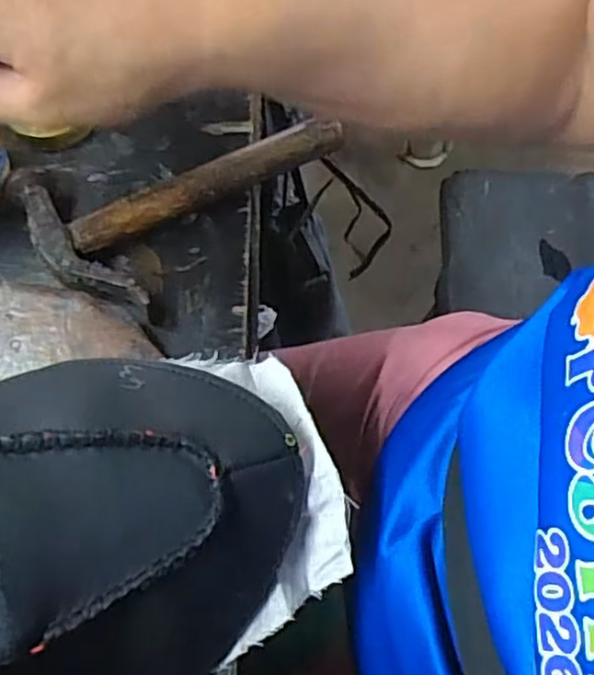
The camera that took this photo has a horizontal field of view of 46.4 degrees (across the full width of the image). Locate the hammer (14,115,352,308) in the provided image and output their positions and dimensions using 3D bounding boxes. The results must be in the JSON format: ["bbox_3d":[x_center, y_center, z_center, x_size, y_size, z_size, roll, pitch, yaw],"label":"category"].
[{"bbox_3d":[-0.059,-0.084,0.398,0.179,0.024,0.098,-29,67,-12],"label":"hammer"}]

